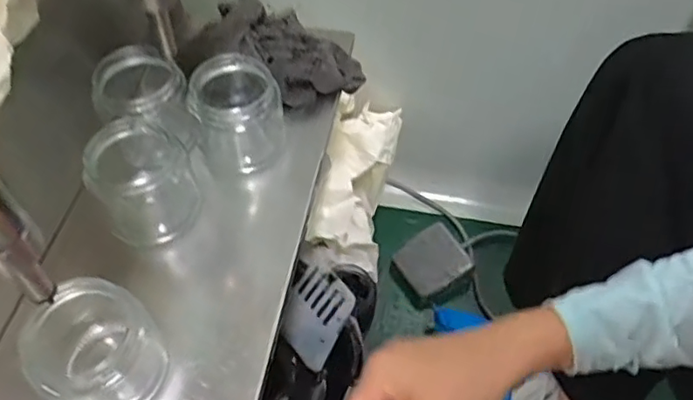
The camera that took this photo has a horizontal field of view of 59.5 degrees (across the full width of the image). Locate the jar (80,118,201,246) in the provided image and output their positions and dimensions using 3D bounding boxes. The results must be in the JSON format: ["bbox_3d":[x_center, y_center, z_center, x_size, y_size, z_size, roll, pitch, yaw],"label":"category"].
[{"bbox_3d":[-0.144,-0.017,0.427,0.065,0.082,0.070,0,55,-1],"label":"jar"}]

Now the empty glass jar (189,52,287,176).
[{"bbox_3d":[-0.084,-0.065,0.466,0.063,0.084,0.062,0,55,-1],"label":"empty glass jar"}]

